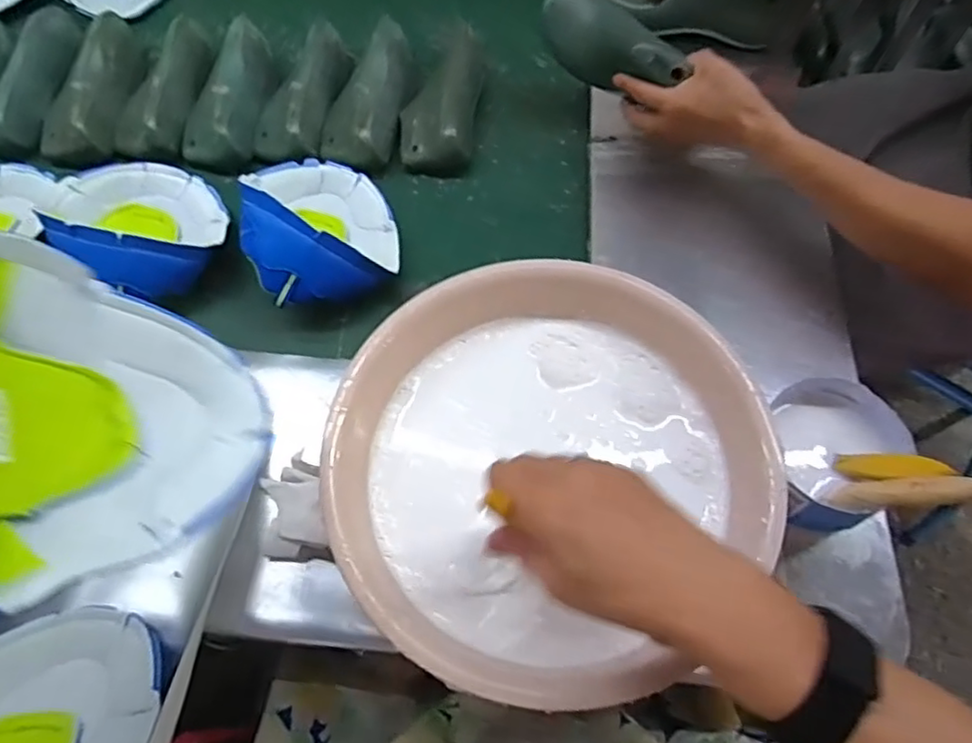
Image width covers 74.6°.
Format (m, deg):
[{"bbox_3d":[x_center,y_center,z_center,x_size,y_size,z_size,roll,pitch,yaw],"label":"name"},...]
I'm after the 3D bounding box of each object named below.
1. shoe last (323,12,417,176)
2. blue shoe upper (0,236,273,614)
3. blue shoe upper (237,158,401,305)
[{"bbox_3d":[-0.141,-0.343,0.785,0.093,0.064,0.209,12,66,7],"label":"shoe last"},{"bbox_3d":[-0.223,0.025,0.331,0.100,0.189,0.164,-26,93,25],"label":"blue shoe upper"},{"bbox_3d":[-0.174,-0.165,0.664,0.144,0.094,0.208,-17,66,-6],"label":"blue shoe upper"}]

